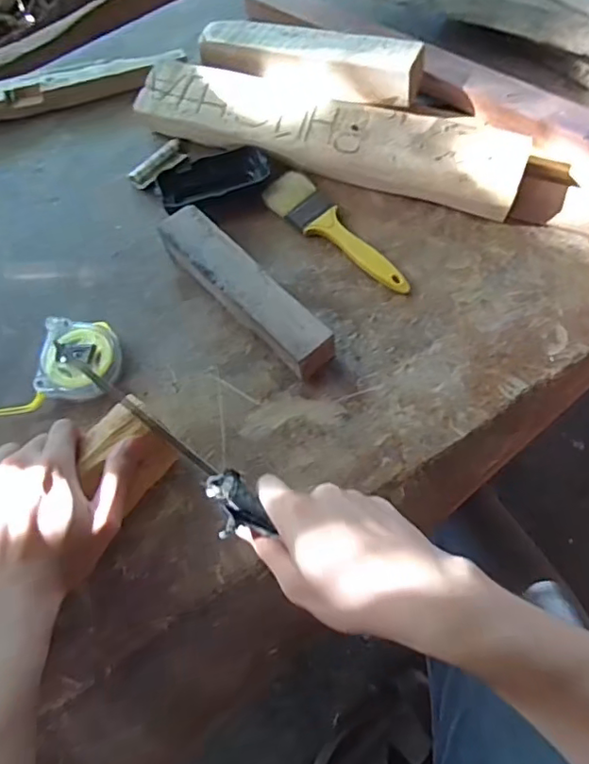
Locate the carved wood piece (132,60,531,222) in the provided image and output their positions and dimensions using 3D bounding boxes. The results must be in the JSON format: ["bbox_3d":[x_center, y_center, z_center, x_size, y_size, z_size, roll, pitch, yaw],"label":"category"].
[{"bbox_3d":[0.032,-0.252,0.584,0.389,0.047,0.080,16,66,10],"label":"carved wood piece"}]

